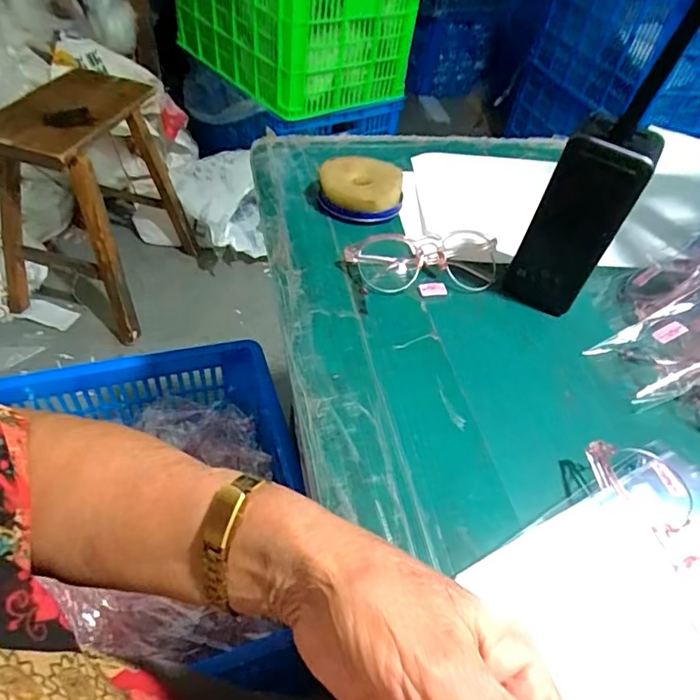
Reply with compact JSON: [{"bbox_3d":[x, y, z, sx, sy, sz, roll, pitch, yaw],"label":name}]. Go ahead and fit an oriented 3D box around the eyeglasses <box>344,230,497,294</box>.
[{"bbox_3d":[0.063,-0.070,0.412,0.121,0.030,0.048,-9,50,-15],"label":"eyeglasses"}]

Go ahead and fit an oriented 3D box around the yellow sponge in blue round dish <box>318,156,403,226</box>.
[{"bbox_3d":[0.009,-0.138,0.455,0.071,0.029,0.062,7,48,-1],"label":"yellow sponge in blue round dish"}]

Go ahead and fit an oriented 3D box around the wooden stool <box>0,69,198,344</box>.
[{"bbox_3d":[-0.618,-0.370,1.292,0.336,0.477,0.431,15,47,5],"label":"wooden stool"}]

